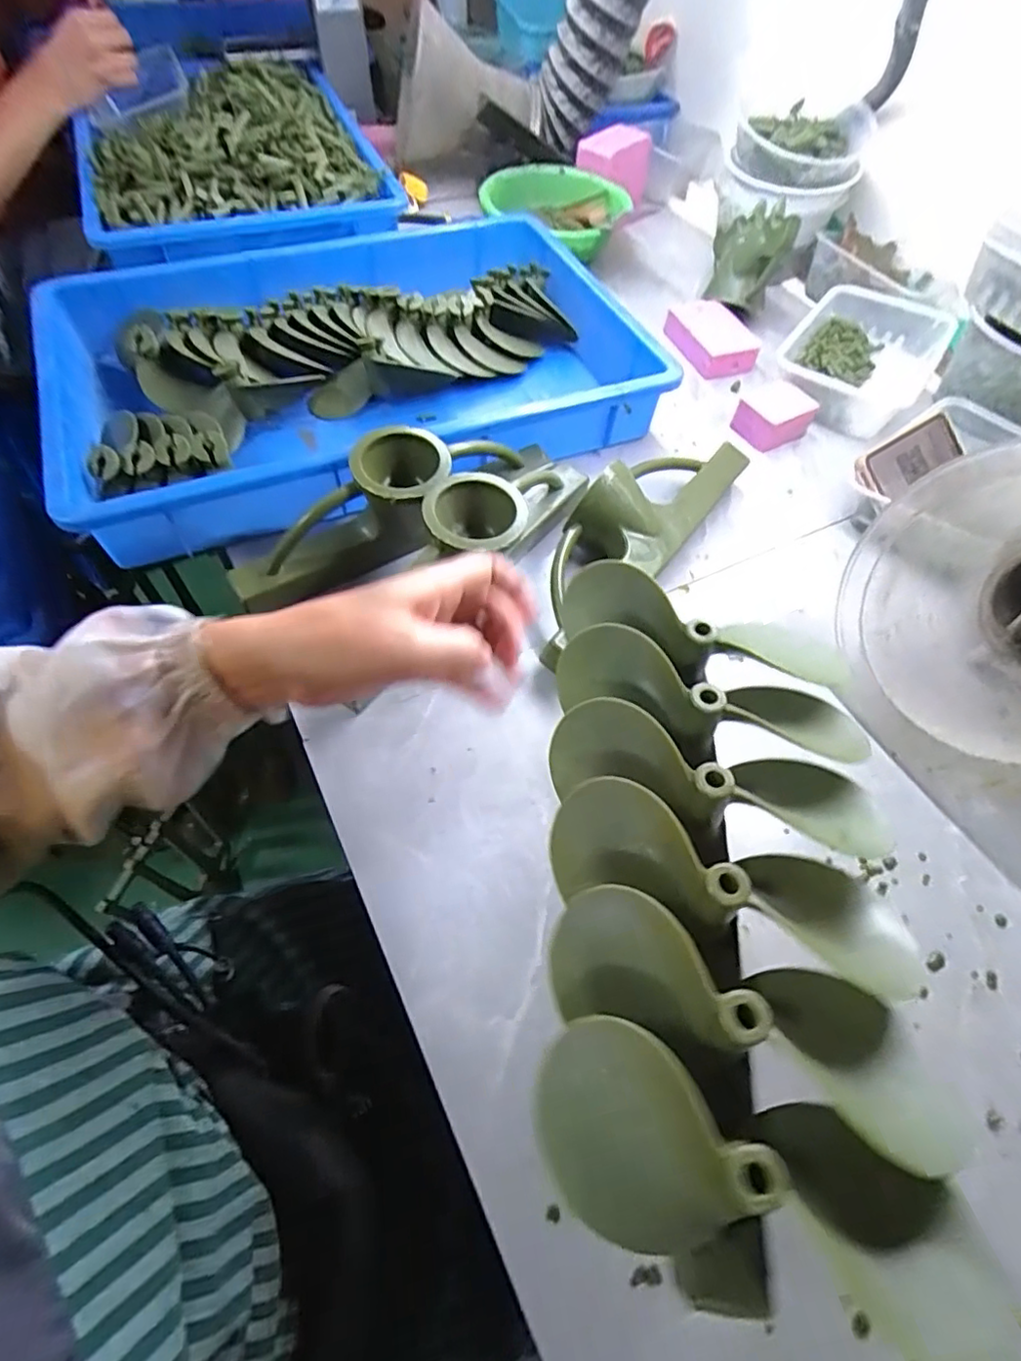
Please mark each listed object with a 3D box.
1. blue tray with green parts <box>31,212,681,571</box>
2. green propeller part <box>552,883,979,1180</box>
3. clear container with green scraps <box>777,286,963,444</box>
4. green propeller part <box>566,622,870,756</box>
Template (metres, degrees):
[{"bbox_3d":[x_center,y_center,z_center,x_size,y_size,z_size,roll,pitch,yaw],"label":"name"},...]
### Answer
[{"bbox_3d":[-0.155,-0.328,0.638,0.564,0.081,0.380,-19,60,-14],"label":"blue tray with green parts"},{"bbox_3d":[0.091,0.145,0.256,0.152,0.066,0.069,17,58,8],"label":"green propeller part"},{"bbox_3d":[0.406,-0.373,0.711,0.148,0.054,0.226,33,62,17],"label":"clear container with green scraps"},{"bbox_3d":[0.107,0.012,0.335,0.160,0.039,0.048,11,58,4],"label":"green propeller part"}]

